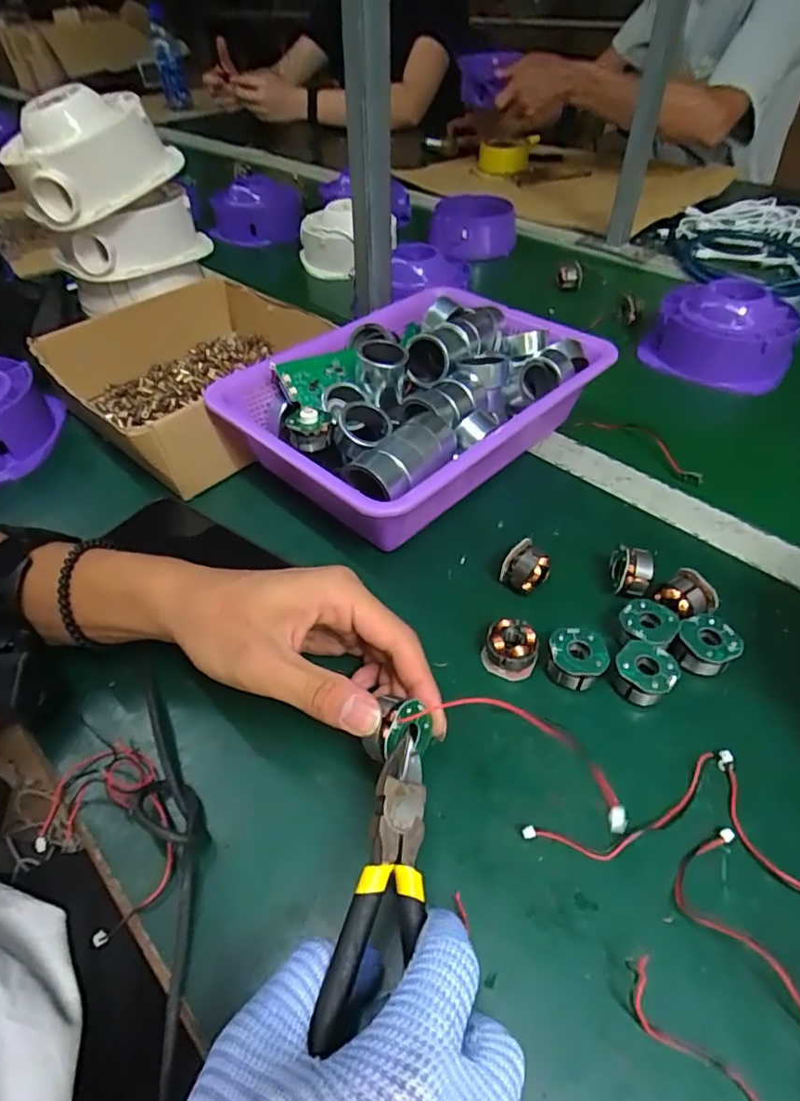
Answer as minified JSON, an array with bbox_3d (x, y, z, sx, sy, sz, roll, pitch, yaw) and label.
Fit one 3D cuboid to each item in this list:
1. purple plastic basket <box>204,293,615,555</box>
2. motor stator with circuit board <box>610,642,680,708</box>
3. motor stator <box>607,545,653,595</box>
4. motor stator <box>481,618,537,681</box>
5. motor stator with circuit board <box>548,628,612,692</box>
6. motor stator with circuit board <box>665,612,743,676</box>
[{"bbox_3d":[0.012,-0.116,0.452,0.198,0.090,0.274,34,57,30],"label":"purple plastic basket"},{"bbox_3d":[0.136,0.070,0.318,0.031,0.021,0.030,-1,45,1],"label":"motor stator with circuit board"},{"bbox_3d":[0.147,0.015,0.366,0.025,0.030,0.025,17,48,17],"label":"motor stator"},{"bbox_3d":[0.064,0.059,0.332,0.030,0.021,0.028,-1,45,1],"label":"motor stator"},{"bbox_3d":[0.101,0.063,0.326,0.032,0.023,0.029,13,47,14],"label":"motor stator with circuit board"},{"bbox_3d":[0.177,0.055,0.329,0.032,0.021,0.031,-1,45,1],"label":"motor stator with circuit board"}]

